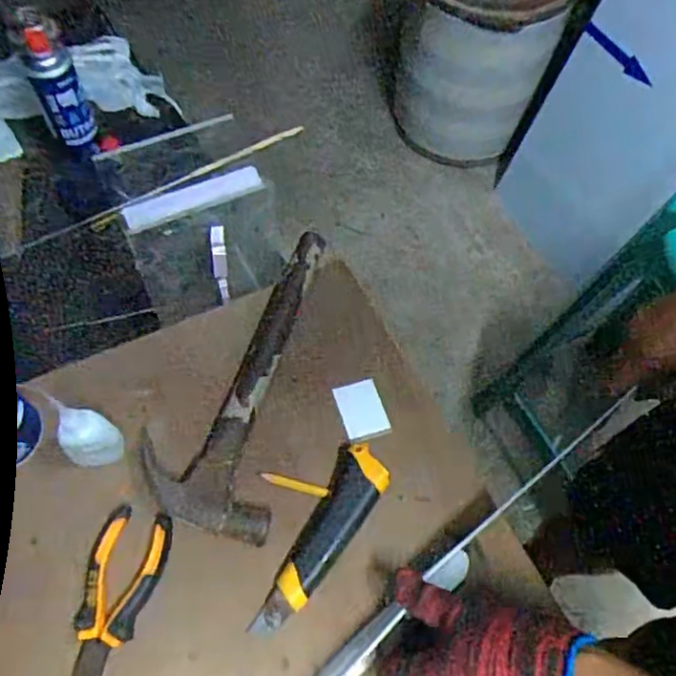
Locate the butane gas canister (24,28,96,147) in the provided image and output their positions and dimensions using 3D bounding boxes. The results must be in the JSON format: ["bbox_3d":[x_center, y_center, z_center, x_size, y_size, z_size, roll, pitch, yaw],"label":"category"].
[{"bbox_3d":[-0.386,-0.349,0.858,0.067,0.143,0.072,1,60,-3],"label":"butane gas canister"}]

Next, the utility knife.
[{"bbox_3d":[-0.008,0.158,0.481,0.046,0.024,0.152,24,62,10],"label":"utility knife"}]

